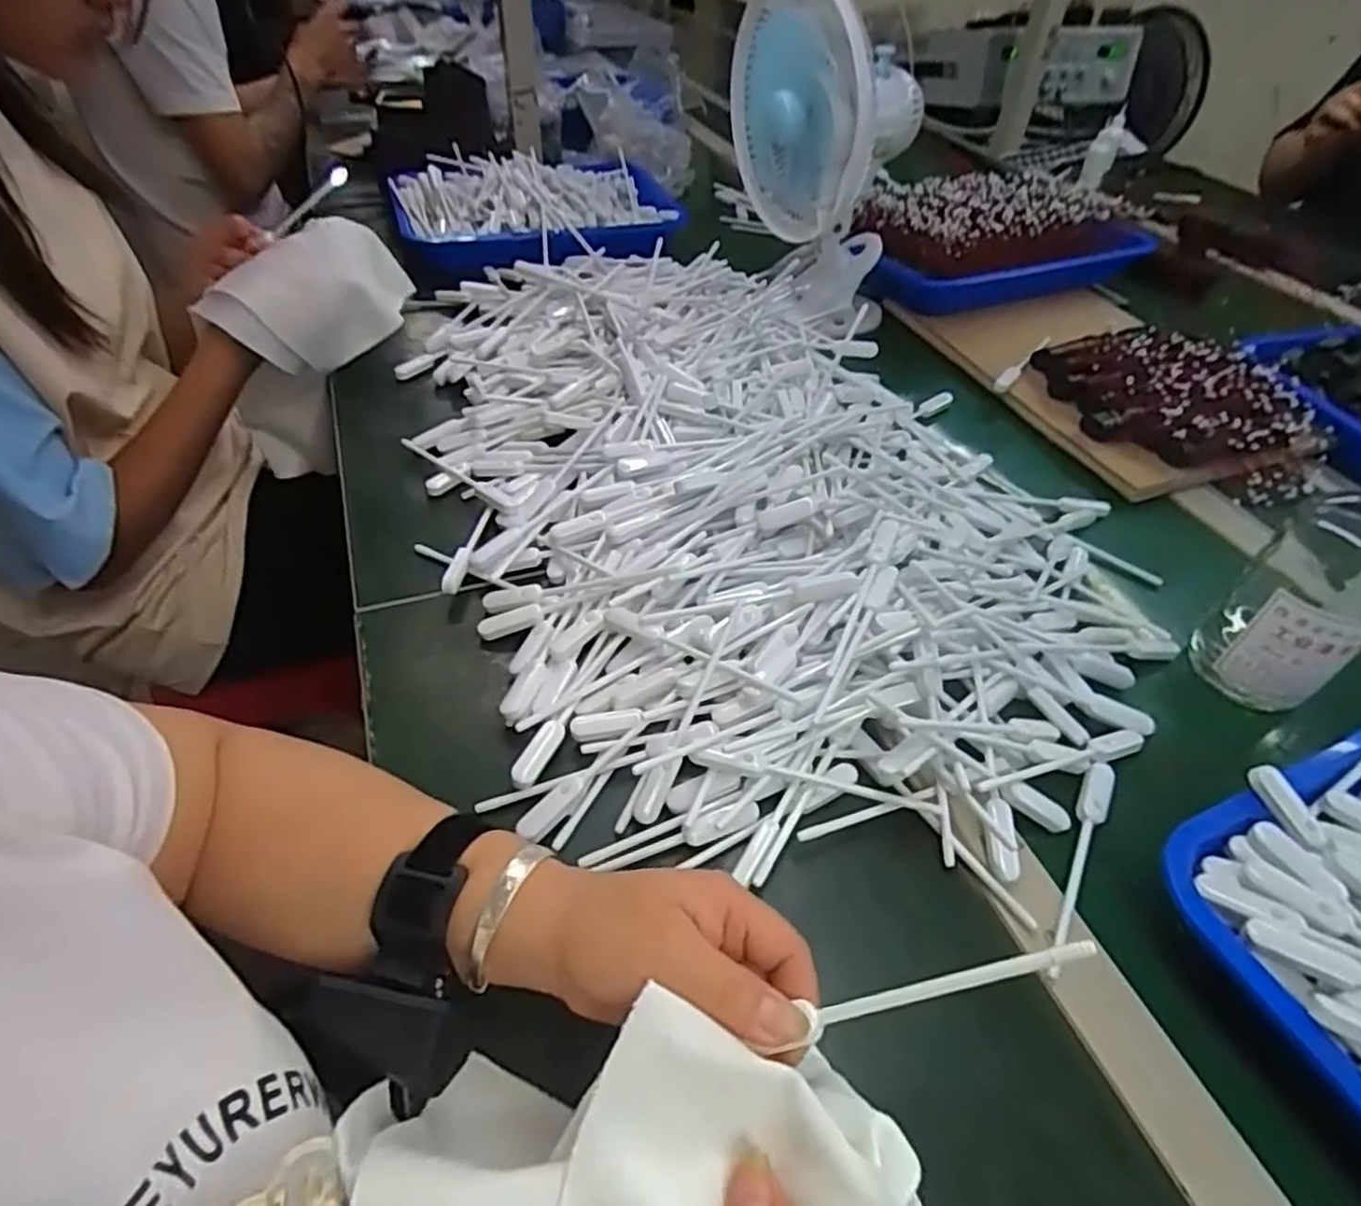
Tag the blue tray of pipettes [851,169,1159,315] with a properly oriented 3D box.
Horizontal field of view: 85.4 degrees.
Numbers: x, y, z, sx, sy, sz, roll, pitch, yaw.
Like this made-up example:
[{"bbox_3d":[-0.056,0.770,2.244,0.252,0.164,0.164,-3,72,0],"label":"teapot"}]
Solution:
[{"bbox_3d":[0.369,-0.458,0.928,0.360,0.084,0.248,-16,49,-18],"label":"blue tray of pipettes"}]

